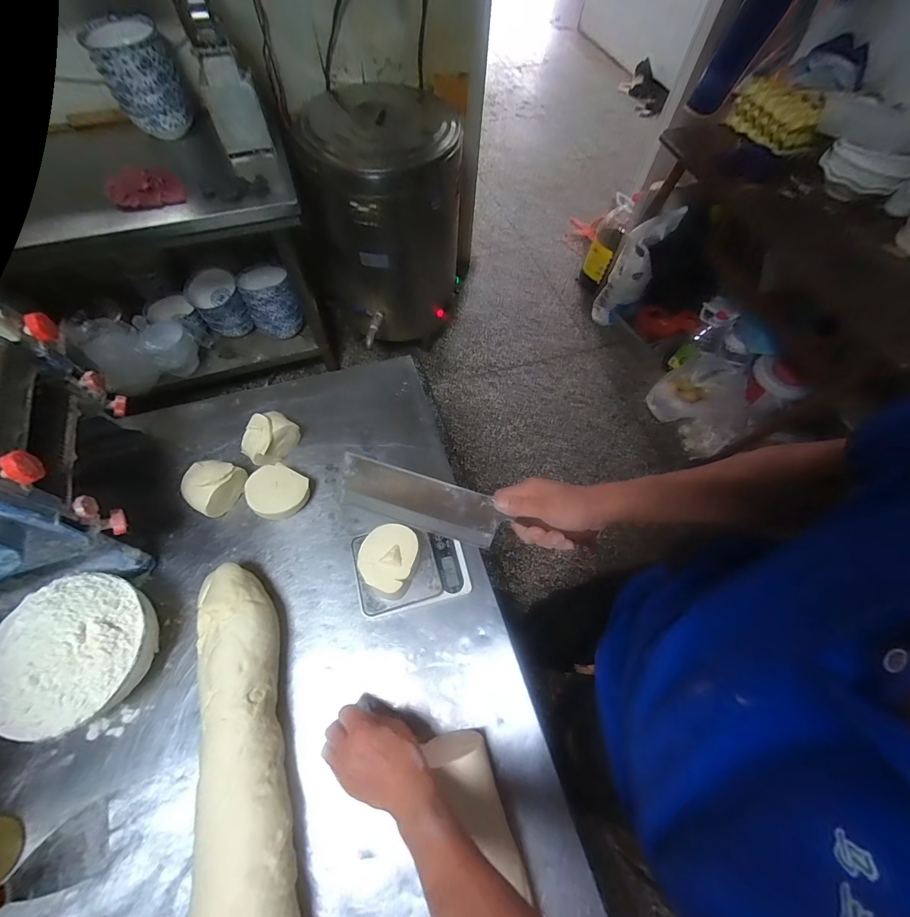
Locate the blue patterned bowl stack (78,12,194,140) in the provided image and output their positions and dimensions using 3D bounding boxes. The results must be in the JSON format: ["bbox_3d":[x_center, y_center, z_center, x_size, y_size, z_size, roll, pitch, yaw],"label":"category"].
[{"bbox_3d":[-0.893,-1.092,1.118,0.199,0.210,0.181,-28,68,-16],"label":"blue patterned bowl stack"}]

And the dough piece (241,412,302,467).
[{"bbox_3d":[-0.335,-0.035,0.704,0.071,0.069,0.096,35,67,15],"label":"dough piece"}]

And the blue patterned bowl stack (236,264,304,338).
[{"bbox_3d":[-0.730,-0.624,1.542,0.186,0.196,0.207,-28,68,-16],"label":"blue patterned bowl stack"}]

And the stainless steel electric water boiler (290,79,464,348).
[{"bbox_3d":[-0.265,-0.881,1.530,0.540,0.731,0.565,-5,63,-5],"label":"stainless steel electric water boiler"}]

